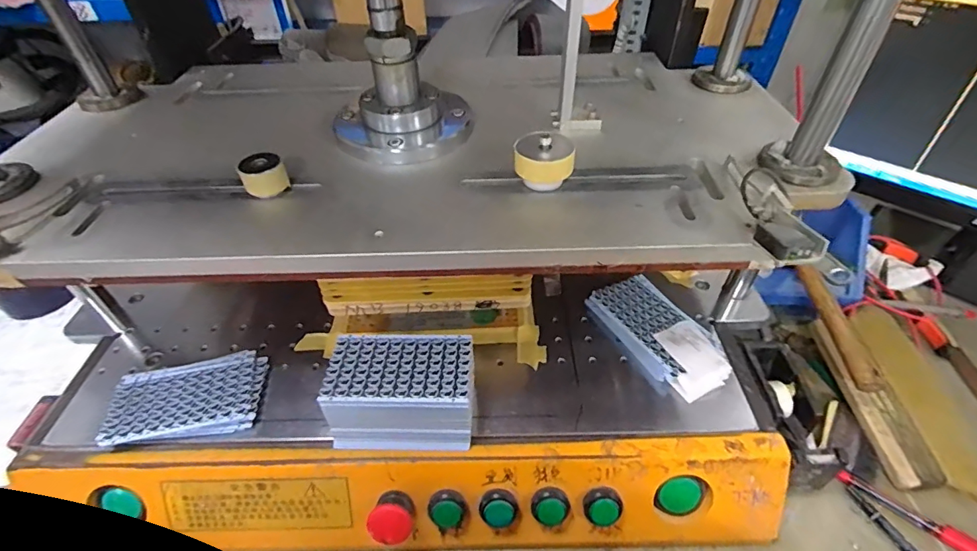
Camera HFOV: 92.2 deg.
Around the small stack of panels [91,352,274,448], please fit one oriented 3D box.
[{"bbox_3d":[-0.272,0.113,0.429,0.124,0.021,0.076,-7,45,-6],"label":"small stack of panels"}]

